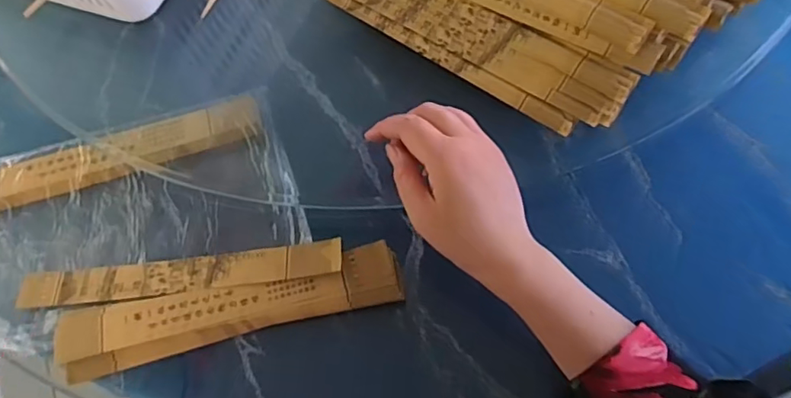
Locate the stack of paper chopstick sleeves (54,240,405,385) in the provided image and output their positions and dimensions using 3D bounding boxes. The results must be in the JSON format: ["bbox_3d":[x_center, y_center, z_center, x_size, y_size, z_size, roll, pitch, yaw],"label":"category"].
[{"bbox_3d":[-0.127,0.085,0.432,0.263,0.011,0.048,-14,80,-1],"label":"stack of paper chopstick sleeves"}]

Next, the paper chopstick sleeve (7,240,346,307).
[{"bbox_3d":[-0.171,0.060,0.446,0.259,0.010,0.031,-7,65,1],"label":"paper chopstick sleeve"}]

